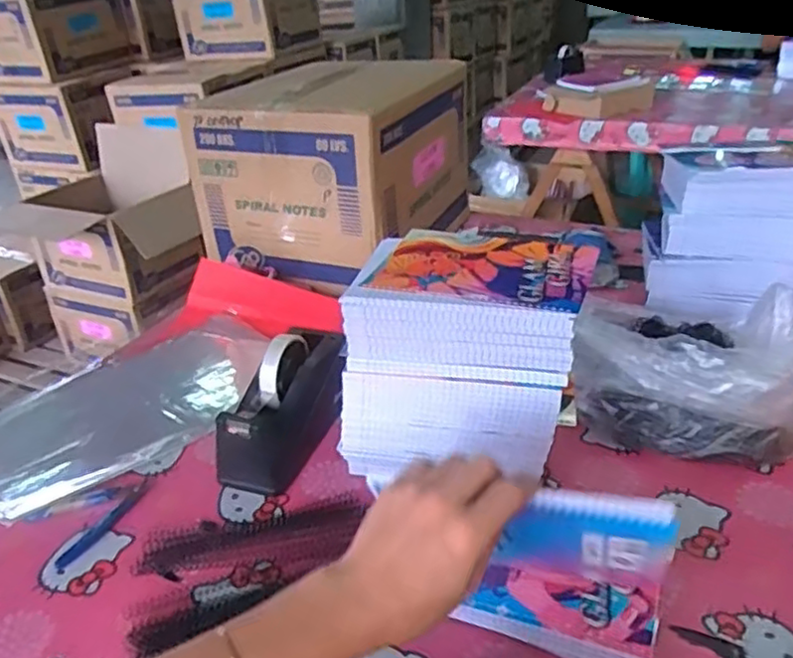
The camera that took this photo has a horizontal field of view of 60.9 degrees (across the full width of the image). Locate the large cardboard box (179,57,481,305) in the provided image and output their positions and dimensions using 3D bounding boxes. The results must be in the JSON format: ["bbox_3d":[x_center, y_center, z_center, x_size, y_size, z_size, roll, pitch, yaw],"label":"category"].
[{"bbox_3d":[-0.101,-0.285,1.181,0.335,0.276,0.422,12,34,25],"label":"large cardboard box"}]

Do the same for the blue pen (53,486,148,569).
[{"bbox_3d":[-0.292,0.196,0.675,0.016,0.005,0.113,9,31,22],"label":"blue pen"}]

